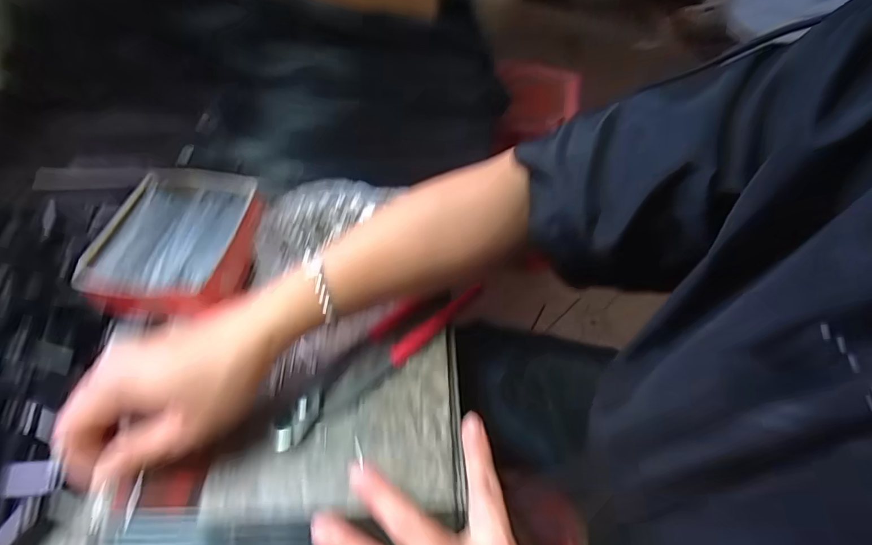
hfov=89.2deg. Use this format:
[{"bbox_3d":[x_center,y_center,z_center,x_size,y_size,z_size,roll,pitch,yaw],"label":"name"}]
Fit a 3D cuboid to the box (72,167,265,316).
[{"bbox_3d":[-0.202,-0.027,0.356,0.101,0.036,0.133,4,48,0],"label":"box"}]

